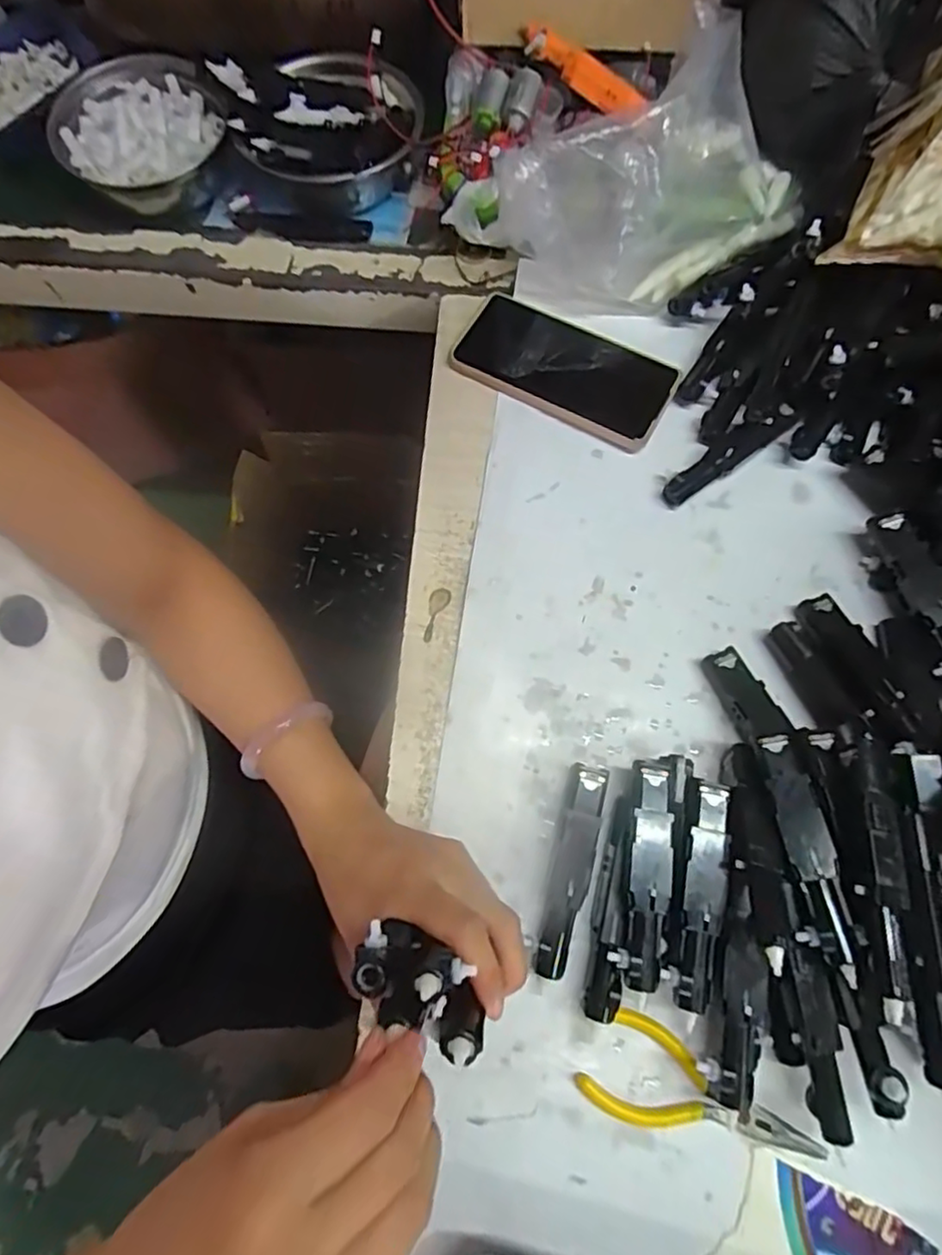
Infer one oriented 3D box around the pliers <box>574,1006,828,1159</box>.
[{"bbox_3d":[0.123,0.253,0.328,0.123,0.009,0.048,22,75,7],"label":"pliers"}]

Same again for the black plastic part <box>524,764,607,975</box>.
[{"bbox_3d":[0.059,0.143,0.369,0.026,0.015,0.118,18,74,6],"label":"black plastic part"}]

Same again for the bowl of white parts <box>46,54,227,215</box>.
[{"bbox_3d":[-0.273,-0.411,0.524,0.129,0.050,0.136,36,77,11],"label":"bowl of white parts"}]

